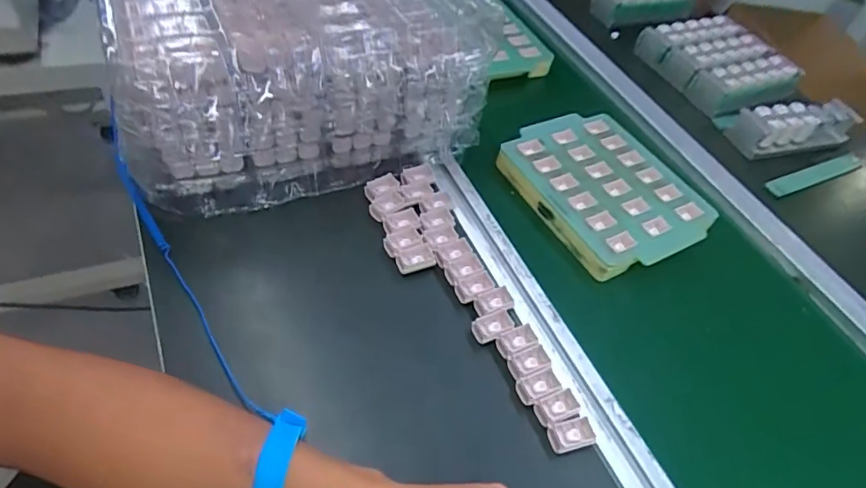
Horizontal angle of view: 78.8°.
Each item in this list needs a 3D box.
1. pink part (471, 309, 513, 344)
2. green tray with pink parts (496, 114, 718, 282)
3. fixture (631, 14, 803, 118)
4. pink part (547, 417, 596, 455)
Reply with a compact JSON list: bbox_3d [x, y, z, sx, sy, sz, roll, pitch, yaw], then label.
[{"bbox_3d":[0.055,0.074,0.474,0.038,0.011,0.023,-16,54,-18],"label":"pink part"},{"bbox_3d":[0.200,-0.069,0.616,0.176,0.030,0.217,-21,56,-22],"label":"green tray with pink parts"},{"bbox_3d":[0.447,-0.286,0.821,0.193,0.046,0.179,-18,55,-20],"label":"fixture"},{"bbox_3d":[0.110,0.153,0.422,0.036,0.007,0.021,-11,53,-15],"label":"pink part"}]

